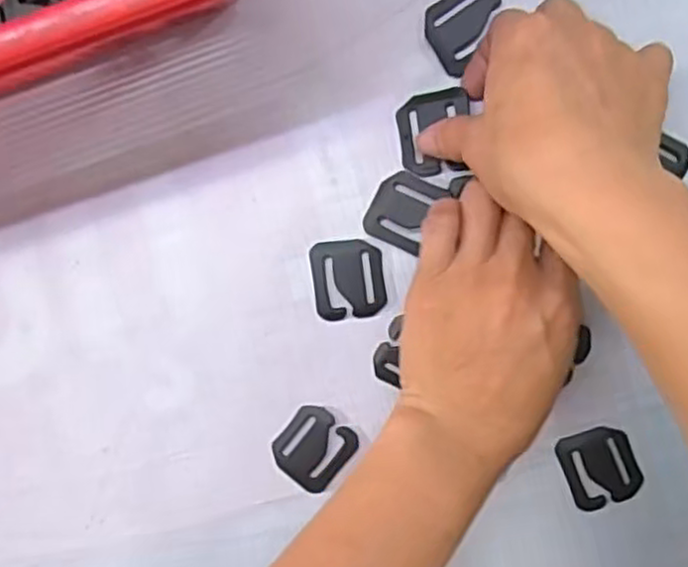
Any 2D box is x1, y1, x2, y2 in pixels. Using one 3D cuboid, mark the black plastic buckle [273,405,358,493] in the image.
[{"bbox_3d":[-0.016,0.083,0.368,0.036,0.004,0.038,38,97,-1],"label":"black plastic buckle"}]

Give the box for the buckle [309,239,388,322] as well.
[{"bbox_3d":[0.002,-0.002,0.359,0.035,0.004,0.038,-5,96,4],"label":"buckle"}]

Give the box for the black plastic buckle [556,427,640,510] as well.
[{"bbox_3d":[0.127,0.091,0.360,0.034,0.004,0.038,-22,94,6],"label":"black plastic buckle"}]

